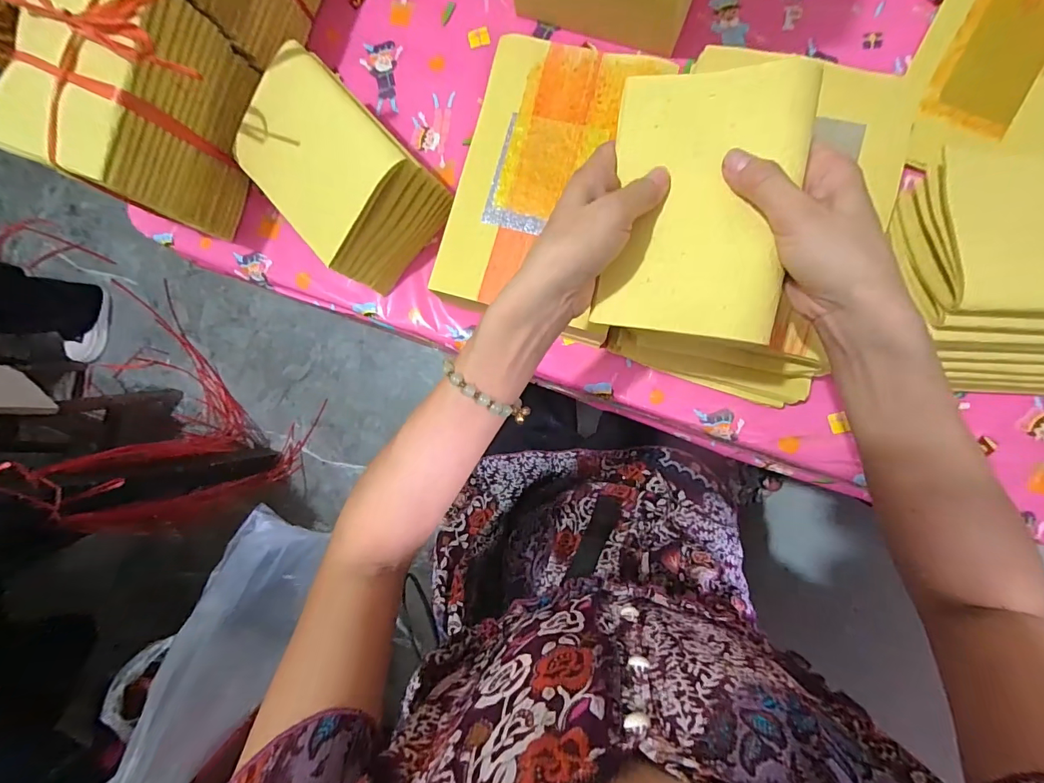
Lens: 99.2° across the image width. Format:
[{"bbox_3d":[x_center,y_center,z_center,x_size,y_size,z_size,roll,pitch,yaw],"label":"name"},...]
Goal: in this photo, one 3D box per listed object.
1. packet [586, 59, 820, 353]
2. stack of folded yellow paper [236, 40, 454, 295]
[{"bbox_3d":[0.111,-0.117,0.275,0.109,0.022,0.159,9,89,8],"label":"packet"},{"bbox_3d":[-0.172,-0.200,0.416,0.175,0.092,0.118,44,93,8],"label":"stack of folded yellow paper"}]

